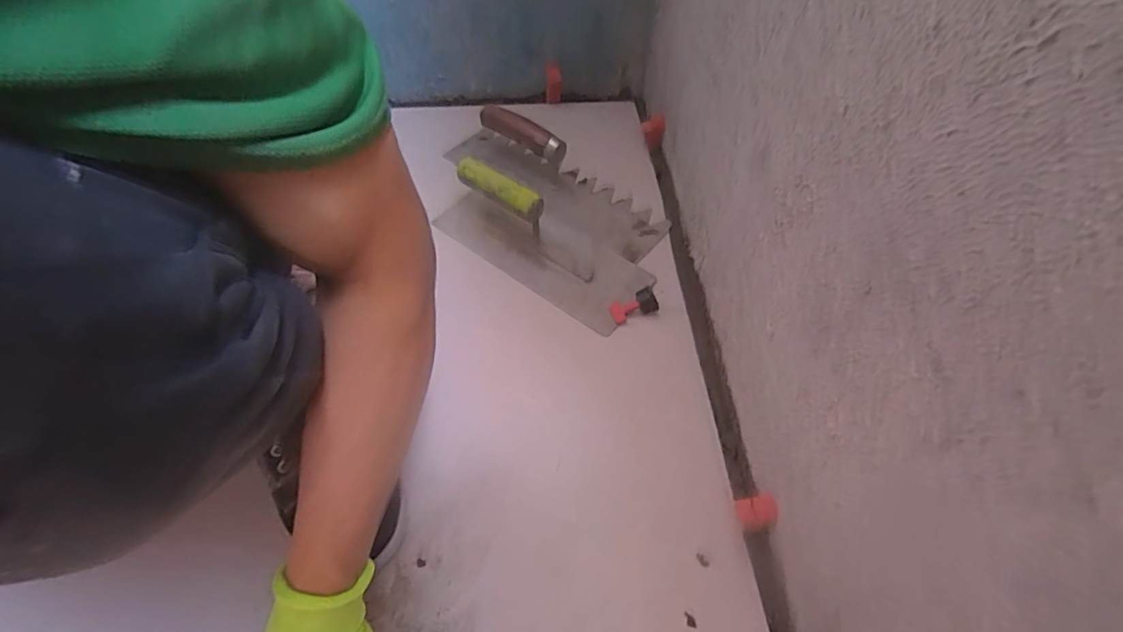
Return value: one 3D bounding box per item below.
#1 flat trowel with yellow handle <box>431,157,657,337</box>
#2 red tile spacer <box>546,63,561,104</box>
[{"bbox_3d":[-0.018,-0.095,0.629,0.282,0.089,0.103,32,61,19],"label":"flat trowel with yellow handle"},{"bbox_3d":[-0.012,-0.358,0.821,0.023,0.062,0.007,2,55,0],"label":"red tile spacer"}]

